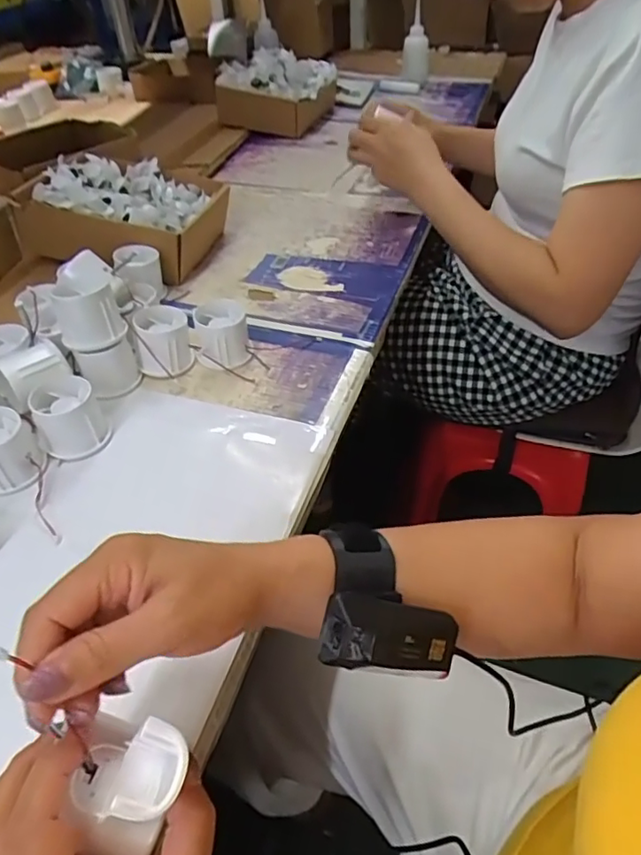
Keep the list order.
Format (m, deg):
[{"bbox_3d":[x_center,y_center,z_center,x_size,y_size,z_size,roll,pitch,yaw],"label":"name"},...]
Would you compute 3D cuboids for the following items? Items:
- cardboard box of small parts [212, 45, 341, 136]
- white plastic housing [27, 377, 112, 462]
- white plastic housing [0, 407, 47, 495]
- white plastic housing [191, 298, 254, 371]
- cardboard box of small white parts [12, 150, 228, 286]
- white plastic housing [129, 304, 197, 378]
[{"bbox_3d":[-0.086,-0.658,1.101,0.185,0.117,0.181,16,47,18],"label":"cardboard box of small parts"},{"bbox_3d":[-0.219,-0.009,0.488,0.052,0.046,0.061,-26,49,-23],"label":"white plastic housing"},{"bbox_3d":[-0.264,0.018,0.462,0.056,0.048,0.059,-1,44,1],"label":"white plastic housing"},{"bbox_3d":[-0.100,-0.095,0.568,0.053,0.043,0.061,-11,45,-9],"label":"white plastic housing"},{"bbox_3d":[-0.245,-0.275,0.727,0.211,0.102,0.197,10,45,12],"label":"cardboard box of small white parts"},{"bbox_3d":[-0.155,-0.084,0.552,0.054,0.050,0.063,-15,46,-13],"label":"white plastic housing"}]

